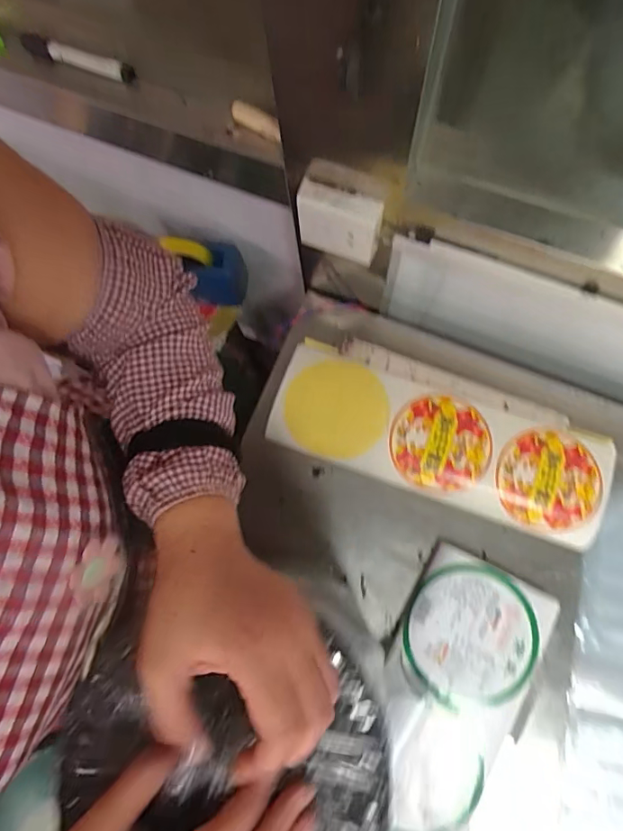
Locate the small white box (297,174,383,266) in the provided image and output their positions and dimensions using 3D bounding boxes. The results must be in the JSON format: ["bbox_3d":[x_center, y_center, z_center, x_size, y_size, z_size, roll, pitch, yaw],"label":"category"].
[{"bbox_3d":[0.031,-0.209,0.555,0.088,0.079,0.032,16,80,6],"label":"small white box"}]

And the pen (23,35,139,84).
[{"bbox_3d":[-0.258,-0.394,0.557,0.135,0.018,0.014,19,81,7],"label":"pen"}]

